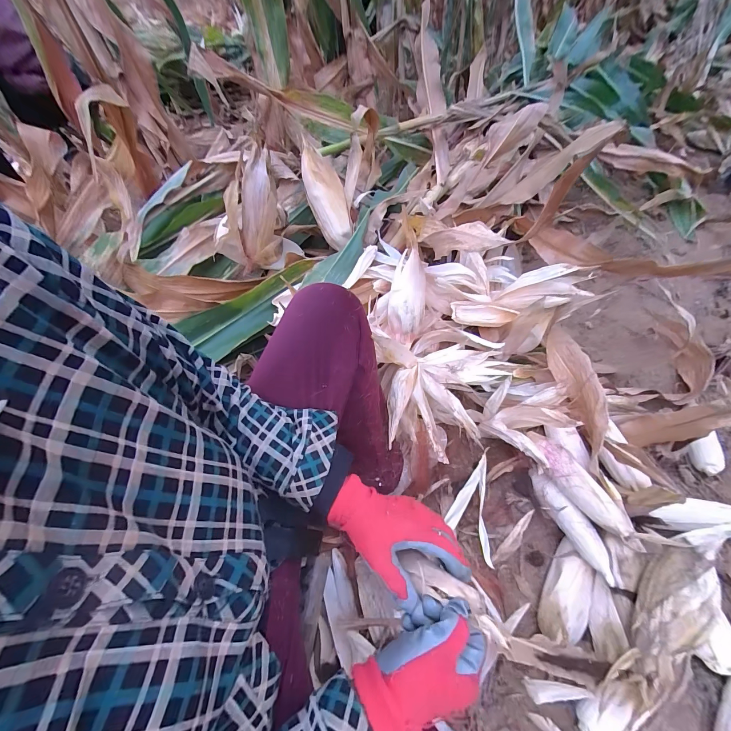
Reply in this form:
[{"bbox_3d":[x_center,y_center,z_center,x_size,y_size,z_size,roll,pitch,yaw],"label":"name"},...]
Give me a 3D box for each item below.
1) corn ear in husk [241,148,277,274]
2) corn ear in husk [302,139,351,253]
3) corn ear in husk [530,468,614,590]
[{"bbox_3d":[-0.216,-0.298,0.653,0.066,0.244,0.059,-10,50,-33],"label":"corn ear in husk"},{"bbox_3d":[-0.097,-0.414,0.766,0.083,0.055,0.263,-20,93,-9],"label":"corn ear in husk"},{"bbox_3d":[0.373,0.282,0.589,0.039,0.040,0.195,-23,56,-11],"label":"corn ear in husk"}]

